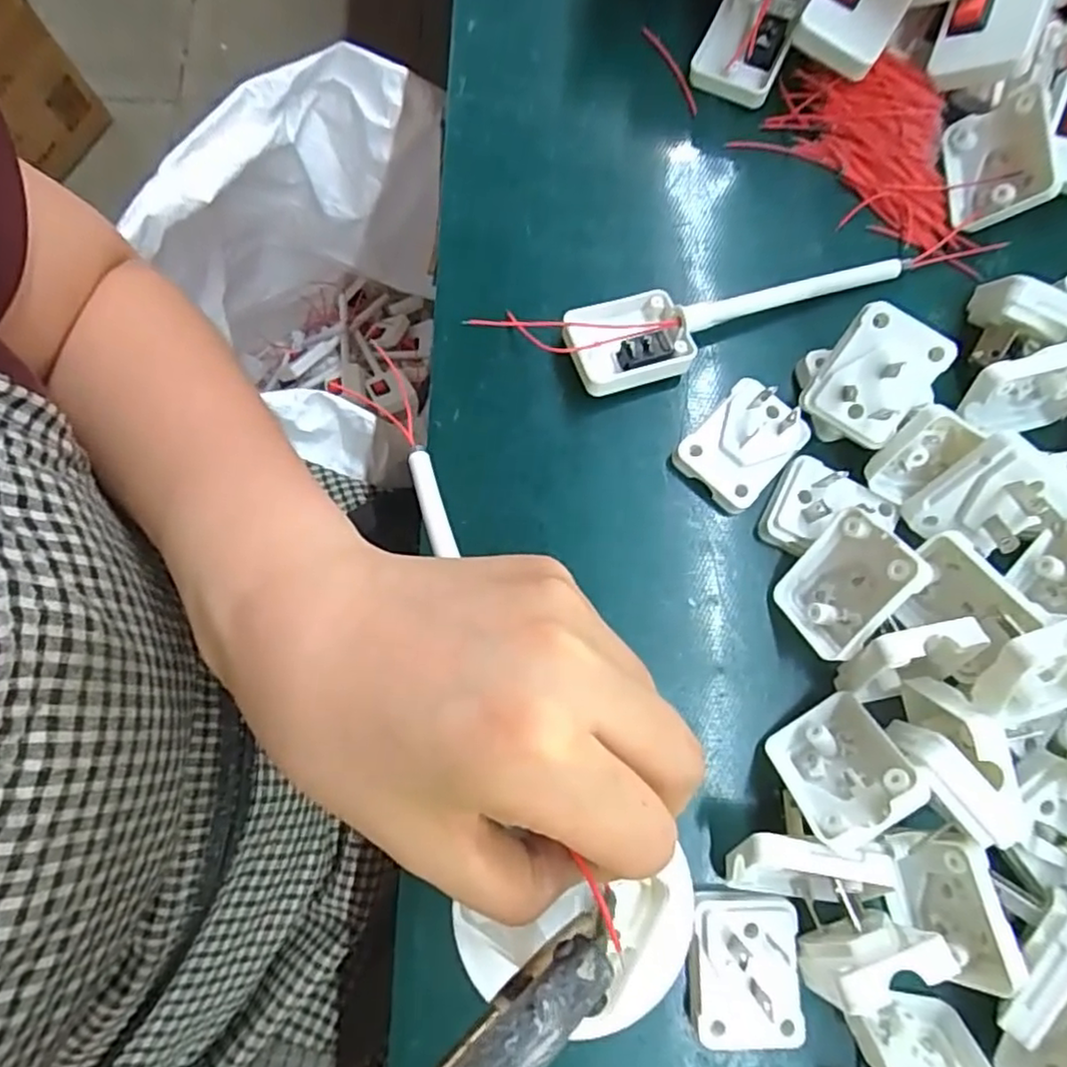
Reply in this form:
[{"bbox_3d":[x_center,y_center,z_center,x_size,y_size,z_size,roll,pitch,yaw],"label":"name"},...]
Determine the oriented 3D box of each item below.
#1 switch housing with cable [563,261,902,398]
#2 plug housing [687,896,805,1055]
[{"bbox_3d":[0.086,-0.096,0.283,0.147,0.018,0.041,-20,80,-5],"label":"switch housing with cable"},{"bbox_3d":[0.075,0.154,0.235,0.037,0.014,0.048,2,79,-1],"label":"plug housing"}]

